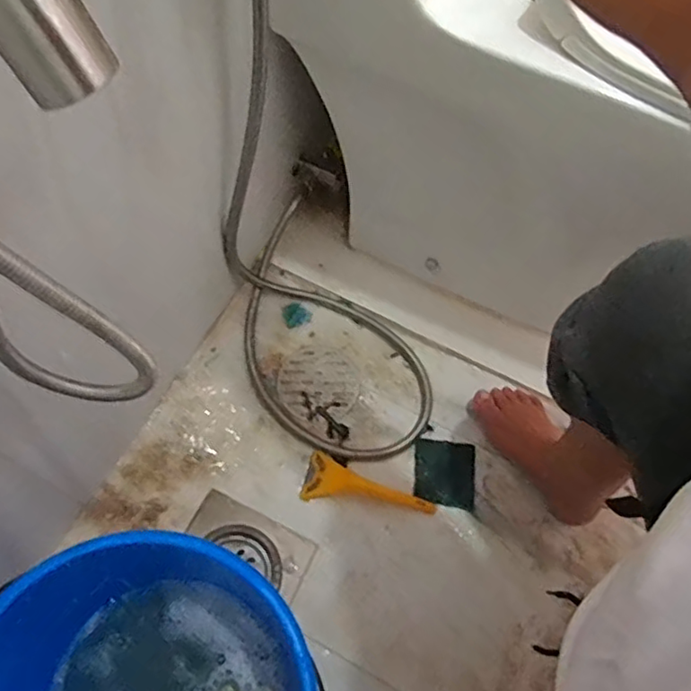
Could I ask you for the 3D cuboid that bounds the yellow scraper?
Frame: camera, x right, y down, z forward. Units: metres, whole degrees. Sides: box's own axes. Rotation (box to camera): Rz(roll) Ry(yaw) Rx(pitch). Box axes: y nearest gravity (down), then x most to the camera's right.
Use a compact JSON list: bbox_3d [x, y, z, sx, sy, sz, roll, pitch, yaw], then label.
[{"bbox_3d":[0.029,0.183,0.748,0.163,0.016,0.057,17,66,5],"label":"yellow scraper"}]

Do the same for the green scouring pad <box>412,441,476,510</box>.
[{"bbox_3d":[0.126,0.163,0.771,0.076,0.005,0.079,8,65,1],"label":"green scouring pad"}]

